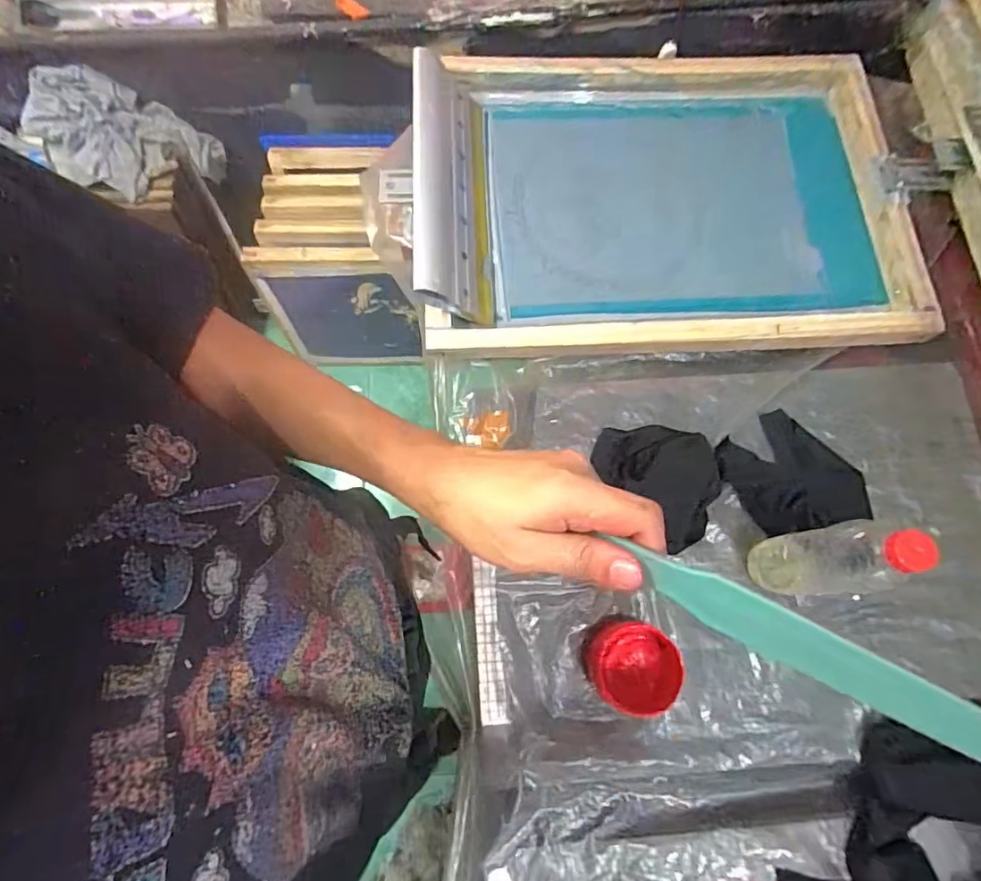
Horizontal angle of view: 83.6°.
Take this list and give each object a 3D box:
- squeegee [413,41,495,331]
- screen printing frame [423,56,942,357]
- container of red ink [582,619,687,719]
[{"bbox_3d":[-0.054,-0.328,0.717,0.099,0.078,0.362,-3,75,-2],"label":"squeegee"},{"bbox_3d":[0.230,-0.335,0.749,0.649,0.045,0.457,-4,75,-2],"label":"screen printing frame"},{"bbox_3d":[0.154,0.246,0.592,0.093,0.031,0.090,-6,75,-3],"label":"container of red ink"}]

